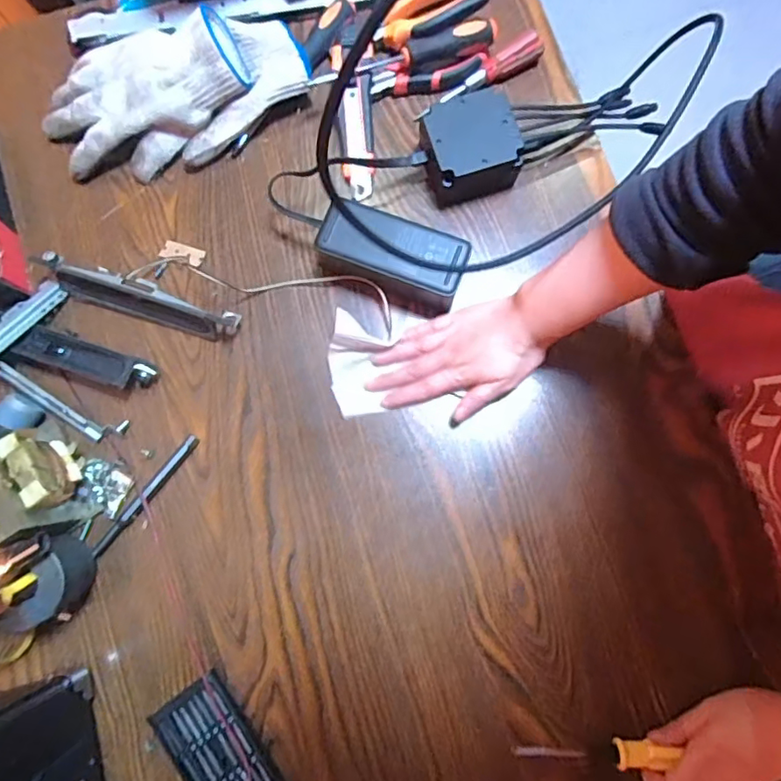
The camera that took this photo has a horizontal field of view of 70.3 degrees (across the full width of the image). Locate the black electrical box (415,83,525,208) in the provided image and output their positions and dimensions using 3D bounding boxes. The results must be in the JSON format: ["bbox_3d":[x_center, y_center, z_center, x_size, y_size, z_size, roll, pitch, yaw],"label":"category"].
[{"bbox_3d":[0.073,-0.222,0.510,0.080,0.052,0.080,-14,79,-2],"label":"black electrical box"}]

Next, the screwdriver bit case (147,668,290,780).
[{"bbox_3d":[-0.122,0.303,0.434,0.063,0.019,0.153,-38,81,-7],"label":"screwdriver bit case"}]

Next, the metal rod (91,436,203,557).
[{"bbox_3d":[-0.209,0.089,0.474,0.011,0.012,0.123,36,81,7],"label":"metal rod"}]

